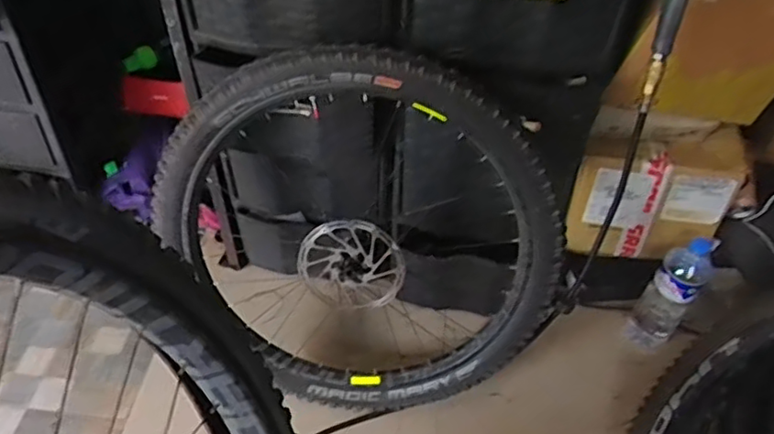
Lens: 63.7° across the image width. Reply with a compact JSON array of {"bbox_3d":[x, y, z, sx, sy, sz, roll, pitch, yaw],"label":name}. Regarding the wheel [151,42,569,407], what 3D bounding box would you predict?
[{"bbox_3d":[-0.032,0.045,1.026,0.606,0.659,0.059,-22,23,16],"label":"wheel"}]

